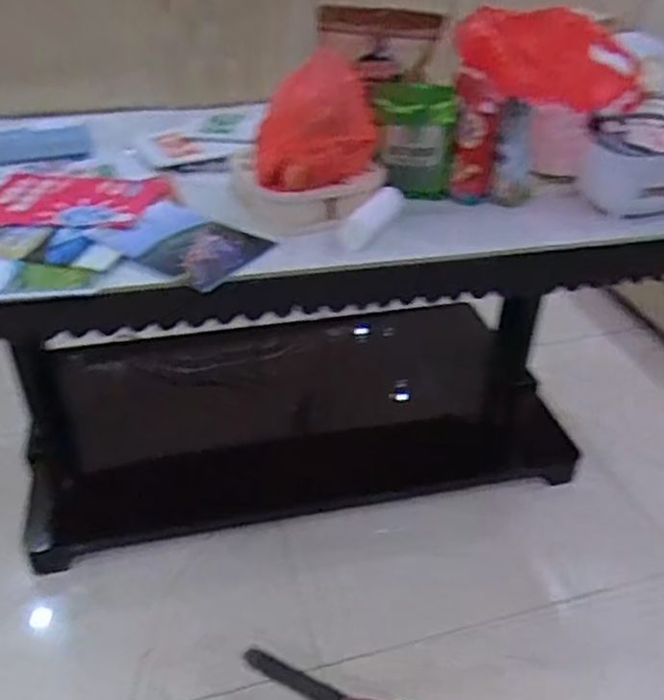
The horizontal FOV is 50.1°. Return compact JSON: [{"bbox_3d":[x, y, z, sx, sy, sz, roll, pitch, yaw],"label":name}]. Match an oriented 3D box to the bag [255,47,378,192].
[{"bbox_3d":[-0.029,-0.394,1.198,0.200,0.199,0.192,-1,36,-4],"label":"bag"}]

